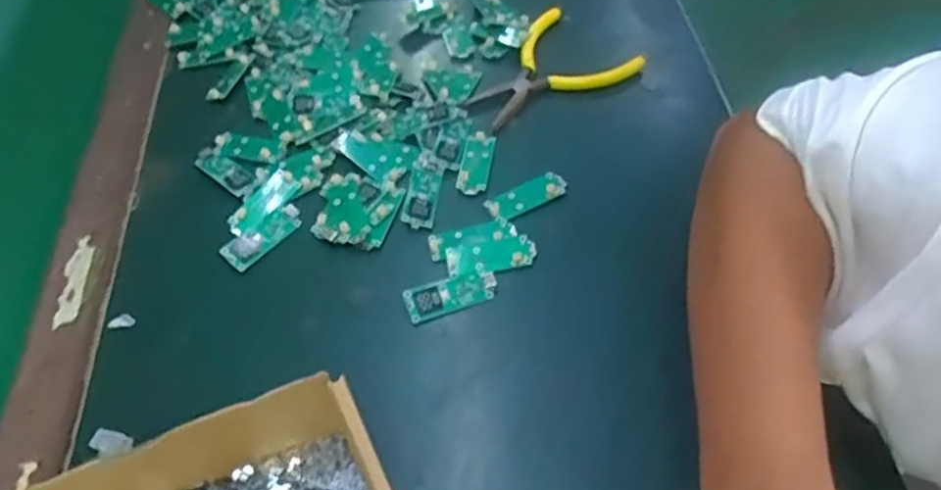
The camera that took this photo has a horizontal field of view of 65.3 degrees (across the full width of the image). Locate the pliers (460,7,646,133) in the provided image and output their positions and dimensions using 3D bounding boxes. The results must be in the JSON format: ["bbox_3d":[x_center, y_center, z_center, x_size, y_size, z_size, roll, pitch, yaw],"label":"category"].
[{"bbox_3d":[0.050,-0.120,0.515,0.113,0.020,0.084,-35,58,-19],"label":"pliers"}]

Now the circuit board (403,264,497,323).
[{"bbox_3d":[-0.011,0.026,0.413,0.052,0.006,0.020,-20,54,-9],"label":"circuit board"}]

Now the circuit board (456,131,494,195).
[{"bbox_3d":[0.003,-0.054,0.476,0.019,0.004,0.052,4,54,8],"label":"circuit board"}]

